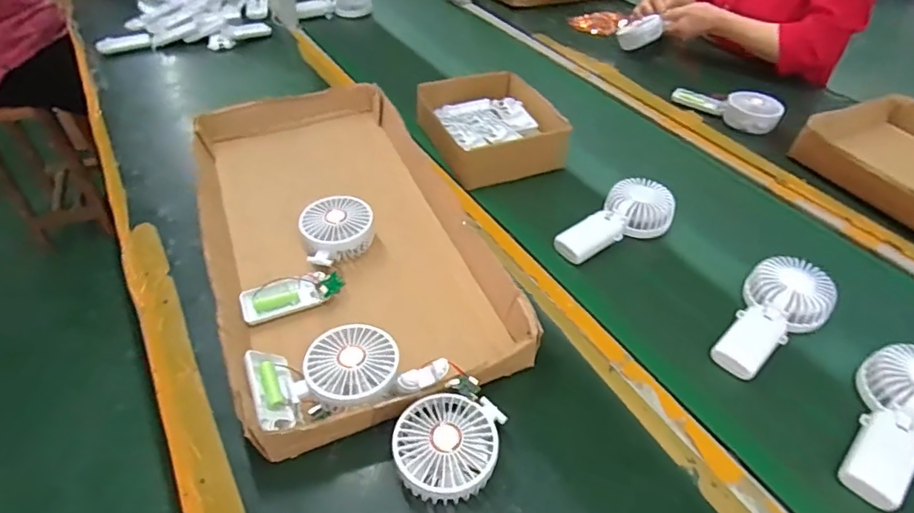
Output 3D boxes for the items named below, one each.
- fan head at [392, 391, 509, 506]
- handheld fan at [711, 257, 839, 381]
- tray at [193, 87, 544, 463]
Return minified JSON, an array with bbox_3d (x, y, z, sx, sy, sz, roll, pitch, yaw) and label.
[{"bbox_3d":[-0.005,0.162,0.451,0.092,0.038,0.085,1,44,-1],"label":"fan head"},{"bbox_3d":[0.342,0.071,0.577,0.088,0.057,0.168,31,50,27],"label":"handheld fan"},{"bbox_3d":[-0.144,-0.049,0.672,0.290,0.060,0.568,-16,47,-18],"label":"tray"}]

